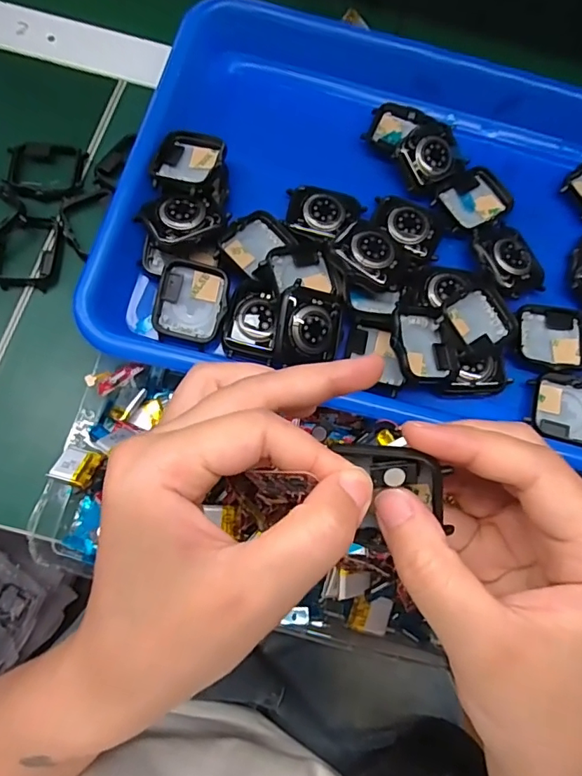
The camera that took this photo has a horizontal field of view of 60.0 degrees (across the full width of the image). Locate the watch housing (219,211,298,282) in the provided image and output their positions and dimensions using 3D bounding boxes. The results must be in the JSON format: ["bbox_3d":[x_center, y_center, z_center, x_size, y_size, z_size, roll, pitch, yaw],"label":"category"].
[{"bbox_3d":[-0.020,-0.081,0.285,0.032,0.011,0.041,46,67,-12],"label":"watch housing"}]

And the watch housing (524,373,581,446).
[{"bbox_3d":[0.153,0.012,0.278,0.043,0.010,0.036,12,72,2],"label":"watch housing"}]

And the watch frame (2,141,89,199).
[{"bbox_3d":[-0.151,-0.135,0.309,0.045,0.015,0.037,8,73,-2],"label":"watch frame"}]

